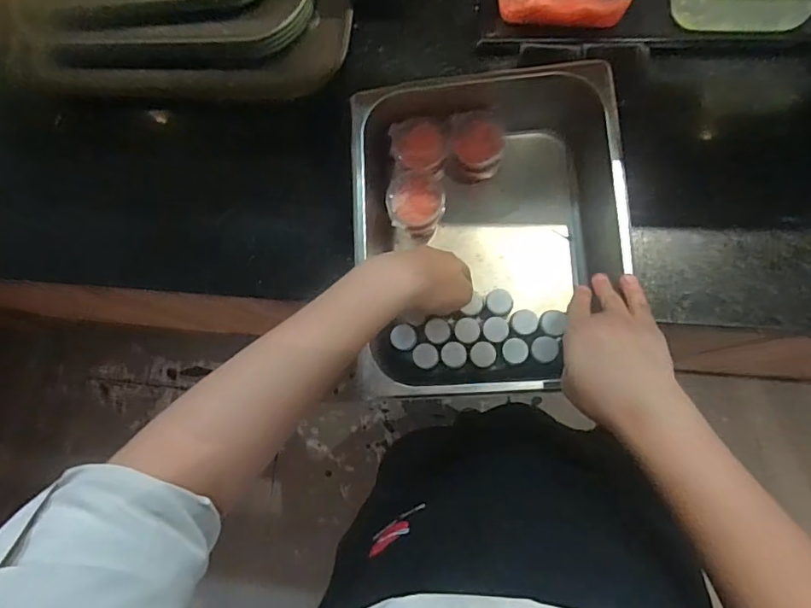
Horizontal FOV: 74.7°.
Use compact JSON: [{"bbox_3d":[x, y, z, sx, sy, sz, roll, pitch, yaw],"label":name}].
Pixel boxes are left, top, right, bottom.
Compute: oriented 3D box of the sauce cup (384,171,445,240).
[{"bbox_3d":[0.014,-0.107,0.588,0.060,0.059,0.057,-1,83,6],"label":"sauce cup"}]

